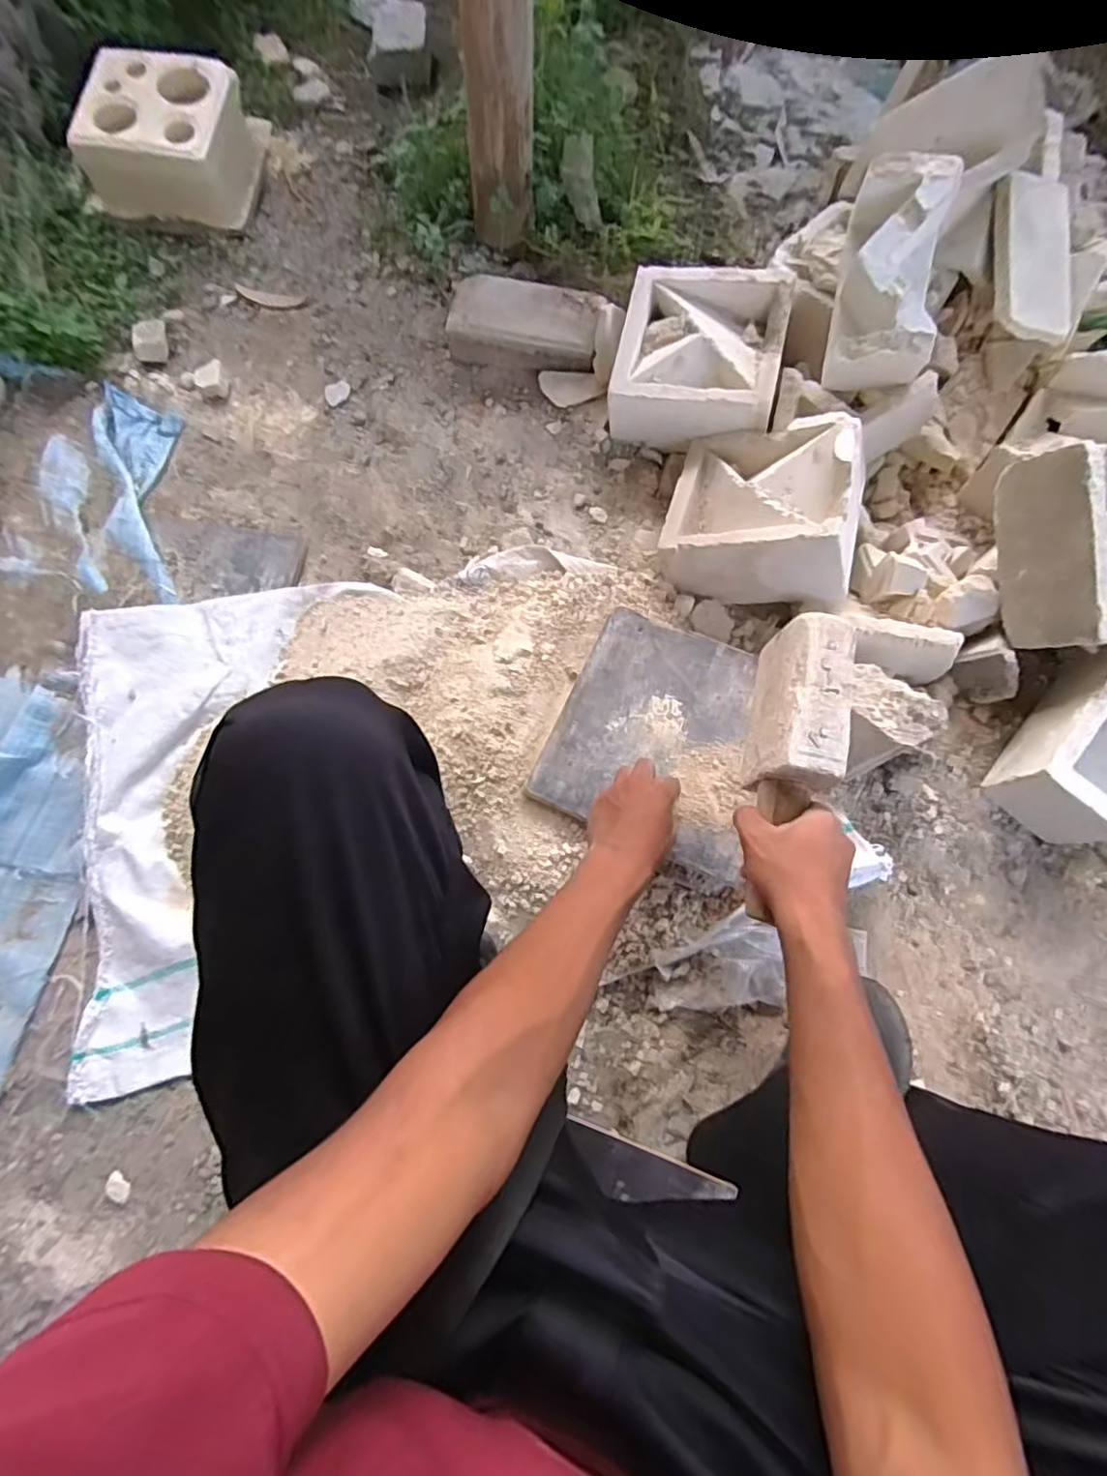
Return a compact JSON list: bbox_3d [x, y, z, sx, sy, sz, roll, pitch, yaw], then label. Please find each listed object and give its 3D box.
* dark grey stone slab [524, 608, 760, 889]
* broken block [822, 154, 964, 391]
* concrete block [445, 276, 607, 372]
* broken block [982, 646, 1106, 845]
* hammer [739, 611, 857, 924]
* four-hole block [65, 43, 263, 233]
[{"bbox_3d":[0.123,-0.007,0.676,0.222,0.014,0.244,23,76,7],"label":"dark grey stone slab"},{"bbox_3d":[0.394,-0.529,0.731,0.102,0.107,0.218,5,101,3],"label":"broken block"},{"bbox_3d":[-0.039,-0.576,0.887,0.216,0.068,0.113,9,75,4],"label":"concrete block"},{"bbox_3d":[0.594,0.007,0.684,0.110,0.097,0.209,38,77,11],"label":"broken block"},{"bbox_3d":[0.195,0.022,0.517,0.060,0.082,0.242,12,73,4],"label":"hammer"},{"bbox_3d":[-0.620,-0.967,1.018,0.240,0.108,0.237,6,73,3],"label":"four-hole block"}]

